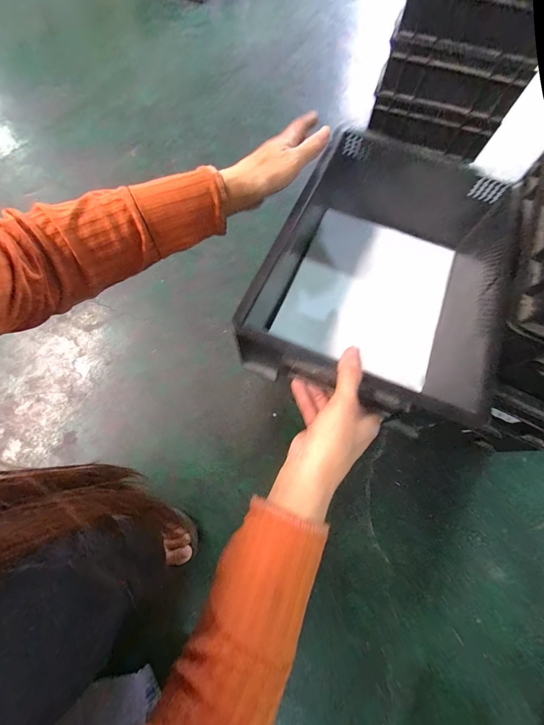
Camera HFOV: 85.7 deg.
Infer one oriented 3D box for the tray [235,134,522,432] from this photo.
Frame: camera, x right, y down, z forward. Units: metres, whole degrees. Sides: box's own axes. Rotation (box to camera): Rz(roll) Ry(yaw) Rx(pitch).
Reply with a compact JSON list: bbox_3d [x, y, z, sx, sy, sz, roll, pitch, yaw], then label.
[{"bbox_3d":[0.129,-0.097,0.366,0.245,0.121,0.322,20,69,5],"label":"tray"}]

